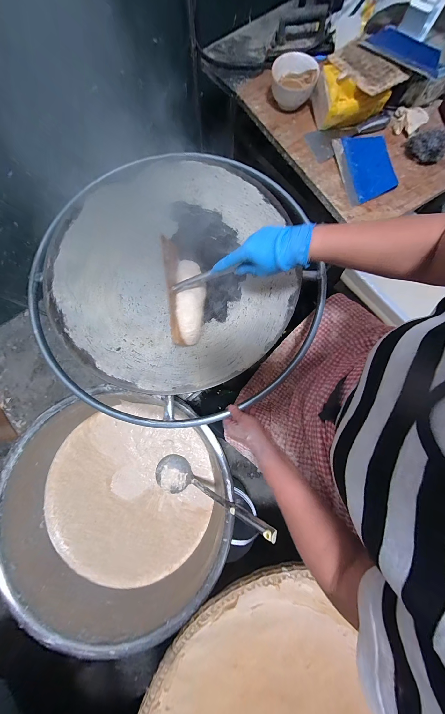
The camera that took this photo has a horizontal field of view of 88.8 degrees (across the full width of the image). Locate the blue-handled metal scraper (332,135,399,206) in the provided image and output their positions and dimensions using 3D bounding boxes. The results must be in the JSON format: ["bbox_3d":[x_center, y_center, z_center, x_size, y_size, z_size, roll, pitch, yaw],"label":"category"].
[{"bbox_3d":[0.364,-0.480,0.576,0.131,0.016,0.185,-11,80,-2],"label":"blue-handled metal scraper"}]

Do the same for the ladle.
[{"bbox_3d":[-0.038,0.371,0.594,0.376,0.073,0.105,8,77,42],"label":"ladle"}]

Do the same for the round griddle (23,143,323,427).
[{"bbox_3d":[-0.097,-0.185,0.532,0.640,0.052,0.672,0,80,0],"label":"round griddle"}]

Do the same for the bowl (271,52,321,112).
[{"bbox_3d":[0.185,-0.726,0.600,0.112,0.073,0.119,0,80,0],"label":"bowl"}]

